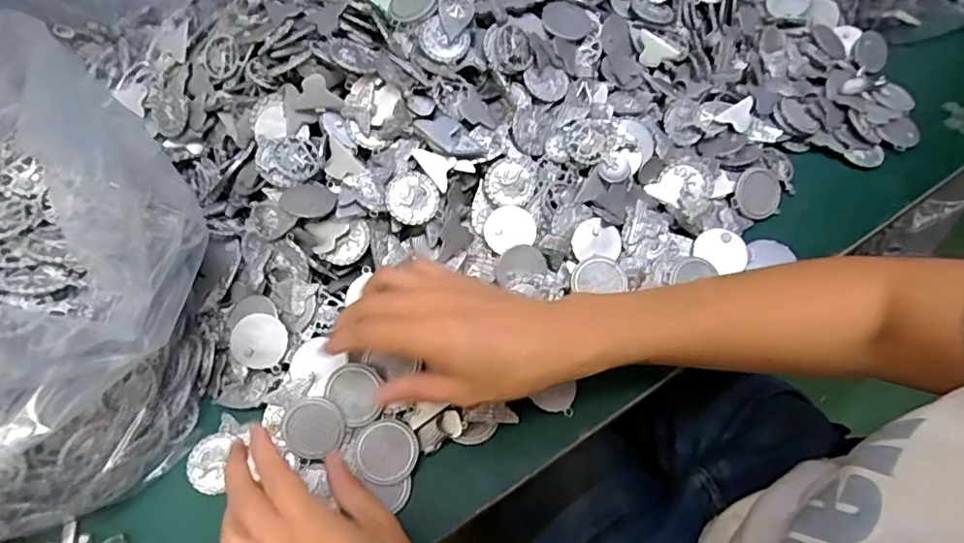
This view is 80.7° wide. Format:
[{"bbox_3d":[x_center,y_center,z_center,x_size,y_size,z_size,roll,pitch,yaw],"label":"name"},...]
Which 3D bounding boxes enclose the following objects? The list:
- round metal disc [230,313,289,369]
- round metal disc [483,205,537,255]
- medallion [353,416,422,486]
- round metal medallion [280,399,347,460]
[{"bbox_3d":[-0.153,0.048,0.389,0.037,0.004,0.036,0,86,-2],"label":"round metal disc"},{"bbox_3d":[0.020,-0.033,0.418,0.038,0.006,0.033,-17,80,-5],"label":"round metal disc"},{"bbox_3d":[-0.062,0.116,0.369,0.039,0.004,0.040,1,76,-4],"label":"medallion"},{"bbox_3d":[-0.110,0.103,0.371,0.039,0.004,0.040,0,93,-4],"label":"round metal medallion"}]

